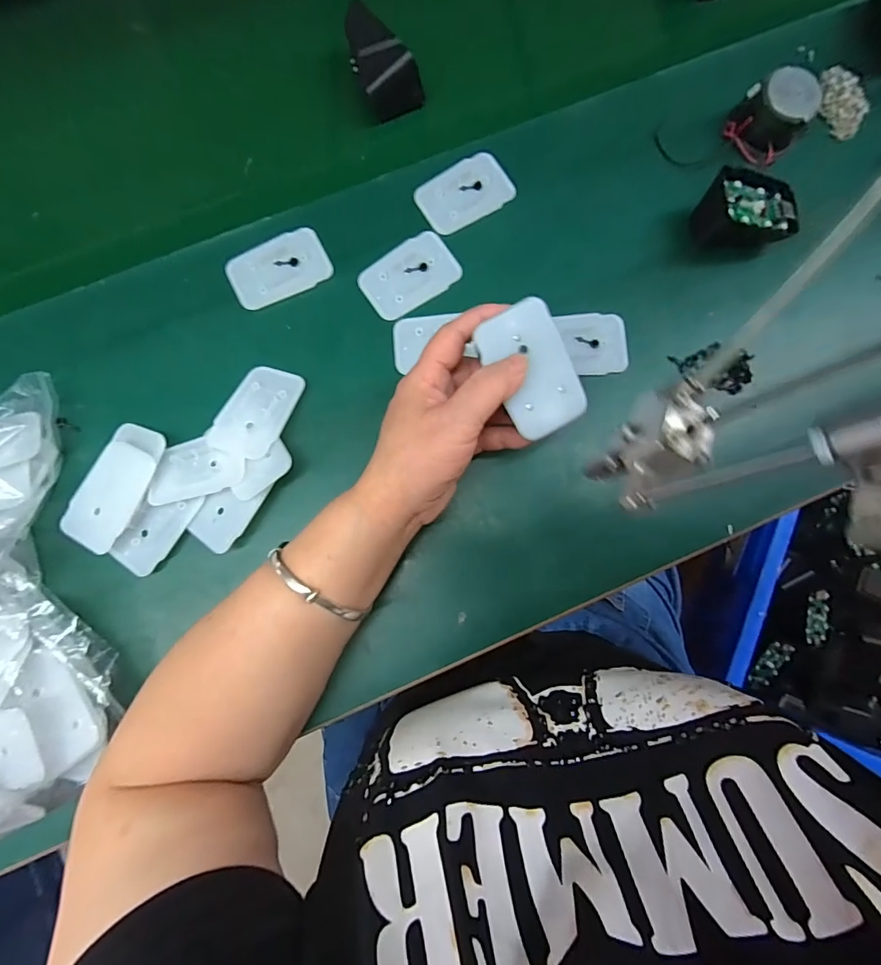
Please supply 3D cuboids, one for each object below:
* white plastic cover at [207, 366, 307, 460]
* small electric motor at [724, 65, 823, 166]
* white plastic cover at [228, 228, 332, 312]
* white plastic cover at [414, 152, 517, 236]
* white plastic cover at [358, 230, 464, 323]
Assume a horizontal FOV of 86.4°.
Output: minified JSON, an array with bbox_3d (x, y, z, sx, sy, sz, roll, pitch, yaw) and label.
[{"bbox_3d":[-0.124,-0.049,0.319,0.043,0.004,0.067,17,69,6],"label":"white plastic cover"},{"bbox_3d":[0.252,-0.280,0.358,0.048,0.042,0.047,0,85,-4],"label":"small electric motor"},{"bbox_3d":[-0.117,-0.156,0.340,0.070,0.004,0.043,-25,88,-6],"label":"white plastic cover"},{"bbox_3d":[0.019,-0.221,0.357,0.071,0.004,0.046,-32,89,-6],"label":"white plastic cover"},{"bbox_3d":[-0.022,-0.153,0.344,0.070,0.004,0.045,-36,89,-6],"label":"white plastic cover"}]

